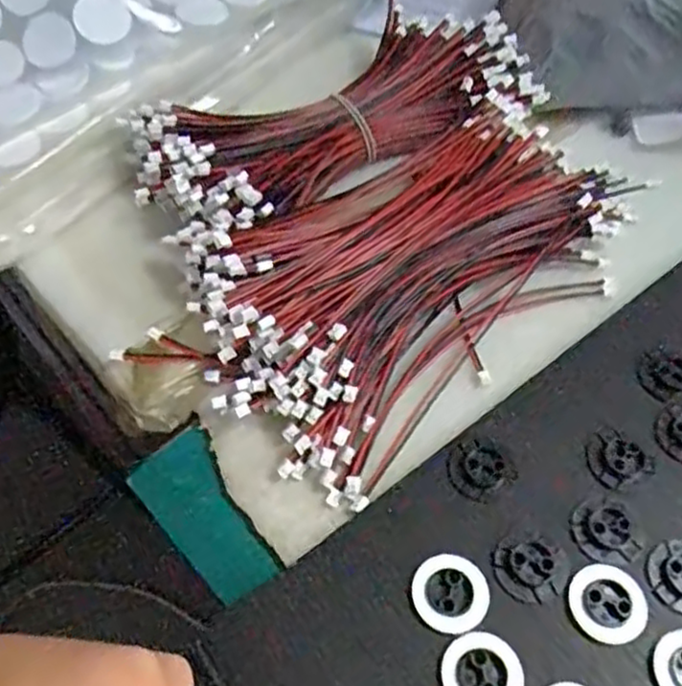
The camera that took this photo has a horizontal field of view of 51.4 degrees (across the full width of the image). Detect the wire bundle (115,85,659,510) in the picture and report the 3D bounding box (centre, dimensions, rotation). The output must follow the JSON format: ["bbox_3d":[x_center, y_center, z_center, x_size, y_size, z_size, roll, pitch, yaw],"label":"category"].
[{"bbox_3d":[0.031,-0.039,0.343,0.221,0.032,0.132,-37,64,-22],"label":"wire bundle"}]

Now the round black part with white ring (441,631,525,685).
[{"bbox_3d":[0.050,0.119,0.254,0.028,0.005,0.027,0,56,0],"label":"round black part with white ring"}]

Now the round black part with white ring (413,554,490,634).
[{"bbox_3d":[0.042,0.094,0.267,0.028,0.004,0.029,0,56,0],"label":"round black part with white ring"}]

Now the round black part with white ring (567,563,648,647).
[{"bbox_3d":[0.100,0.097,0.265,0.028,0.004,0.028,0,56,0],"label":"round black part with white ring"}]

